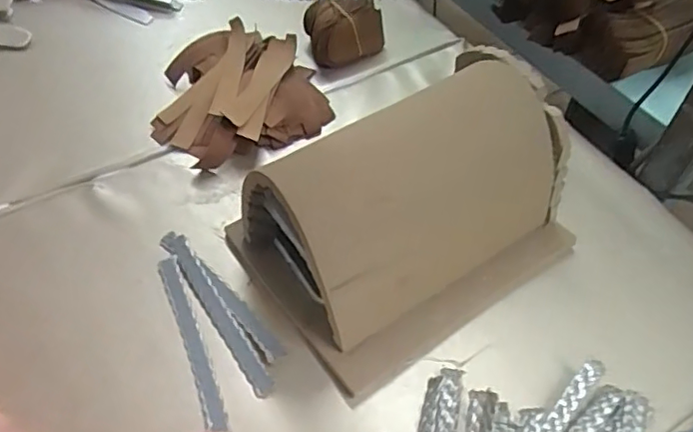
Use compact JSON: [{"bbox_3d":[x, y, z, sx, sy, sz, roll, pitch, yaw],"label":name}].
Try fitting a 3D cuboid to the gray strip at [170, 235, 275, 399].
[{"bbox_3d":[-0.089,0.067,0.406,0.016,0.004,0.135,-36,62,-7],"label":"gray strip"}]

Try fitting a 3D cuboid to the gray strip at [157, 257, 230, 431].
[{"bbox_3d":[-0.102,0.081,0.394,0.015,0.006,0.132,-20,54,-16],"label":"gray strip"}]

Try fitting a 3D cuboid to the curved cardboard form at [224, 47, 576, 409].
[{"bbox_3d":[0.043,-0.007,0.390,0.198,0.115,0.135,-29,57,-22],"label":"curved cardboard form"}]

